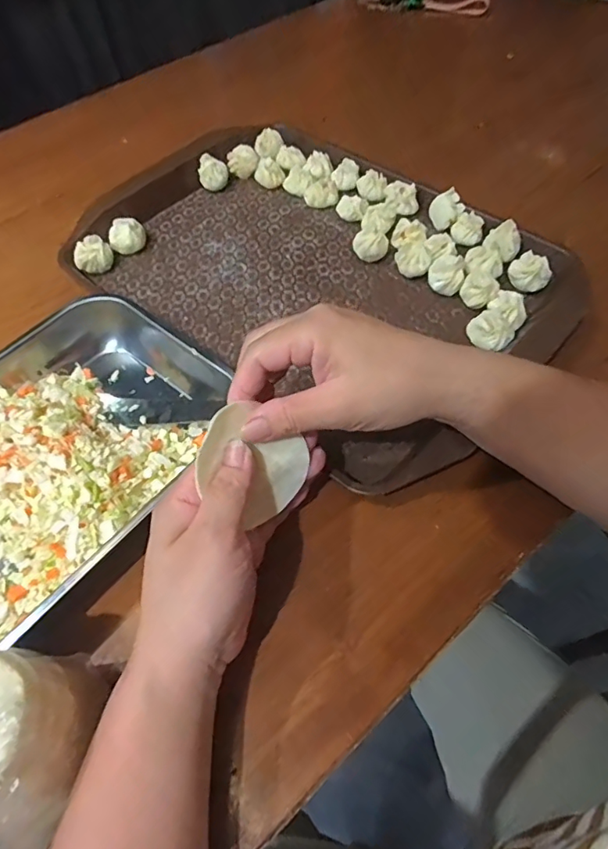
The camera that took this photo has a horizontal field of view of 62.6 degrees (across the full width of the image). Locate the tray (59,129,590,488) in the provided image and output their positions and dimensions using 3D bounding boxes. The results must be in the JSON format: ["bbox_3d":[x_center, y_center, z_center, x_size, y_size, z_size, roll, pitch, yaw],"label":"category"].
[{"bbox_3d":[0.010,-0.144,0.440,0.399,0.026,0.283,37,67,23],"label":"tray"}]

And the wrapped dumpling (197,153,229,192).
[{"bbox_3d":[-0.093,-0.258,0.516,0.029,0.027,0.028,-11,58,-4],"label":"wrapped dumpling"}]

